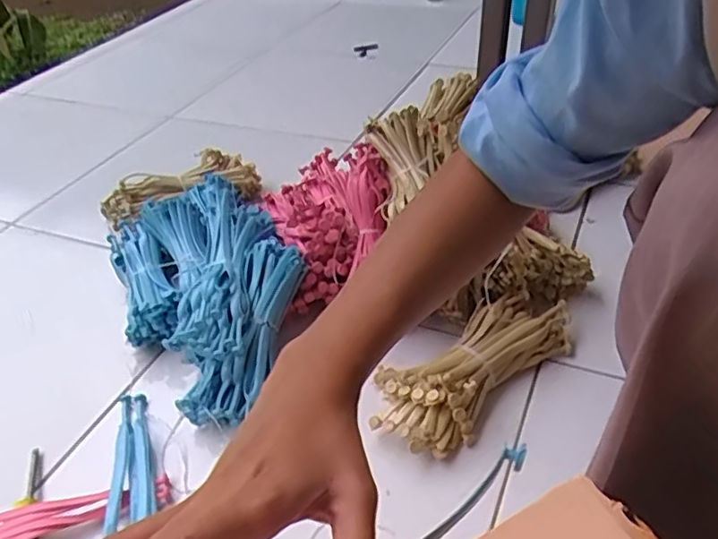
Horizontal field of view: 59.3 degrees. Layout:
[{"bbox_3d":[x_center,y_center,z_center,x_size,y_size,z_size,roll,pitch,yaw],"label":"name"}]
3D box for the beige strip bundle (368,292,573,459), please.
[{"bbox_3d":[0.122,0.102,0.650,0.254,0.062,0.085,-32,46,-31],"label":"beige strip bundle"}]

